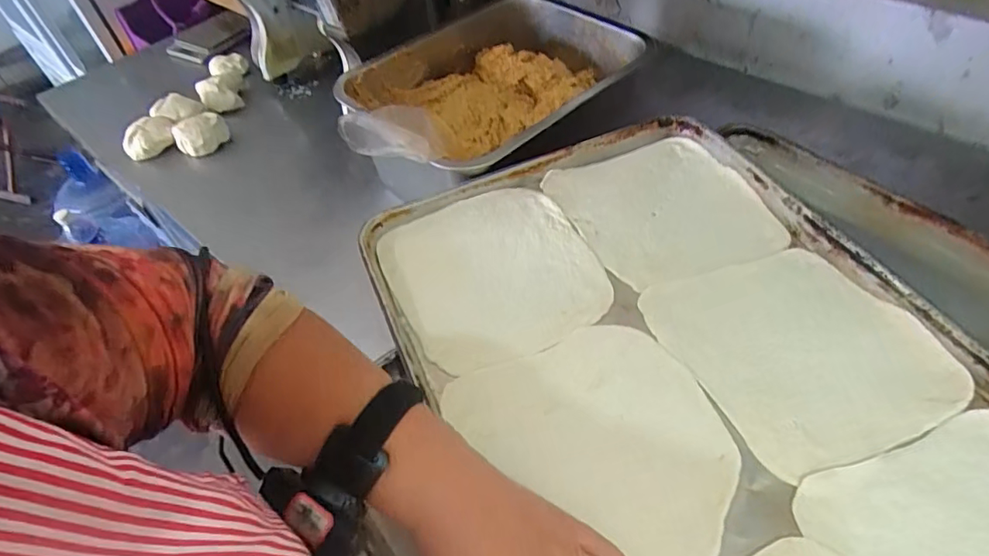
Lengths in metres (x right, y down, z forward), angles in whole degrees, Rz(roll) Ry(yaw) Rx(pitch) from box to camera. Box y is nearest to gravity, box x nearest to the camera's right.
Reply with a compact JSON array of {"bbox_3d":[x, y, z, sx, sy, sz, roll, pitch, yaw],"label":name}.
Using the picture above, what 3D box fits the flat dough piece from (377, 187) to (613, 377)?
[{"bbox_3d":[0.000,-0.008,0.521,0.186,0.007,0.196,-24,53,-13],"label":"flat dough piece"}]

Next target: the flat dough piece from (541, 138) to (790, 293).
[{"bbox_3d":[0.174,-0.075,0.566,0.187,0.013,0.190,-17,52,-8],"label":"flat dough piece"}]

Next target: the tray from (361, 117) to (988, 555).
[{"bbox_3d":[0.163,0.090,0.415,0.395,0.027,0.597,-22,52,-12],"label":"tray"}]

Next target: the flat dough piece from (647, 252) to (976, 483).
[{"bbox_3d":[0.251,0.055,0.449,0.185,0.008,0.194,-23,53,-12],"label":"flat dough piece"}]

